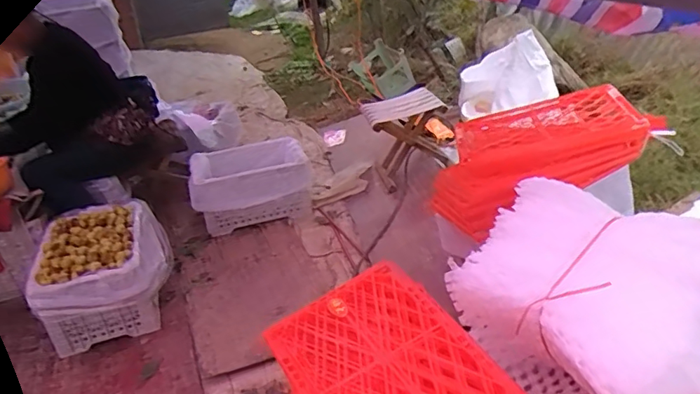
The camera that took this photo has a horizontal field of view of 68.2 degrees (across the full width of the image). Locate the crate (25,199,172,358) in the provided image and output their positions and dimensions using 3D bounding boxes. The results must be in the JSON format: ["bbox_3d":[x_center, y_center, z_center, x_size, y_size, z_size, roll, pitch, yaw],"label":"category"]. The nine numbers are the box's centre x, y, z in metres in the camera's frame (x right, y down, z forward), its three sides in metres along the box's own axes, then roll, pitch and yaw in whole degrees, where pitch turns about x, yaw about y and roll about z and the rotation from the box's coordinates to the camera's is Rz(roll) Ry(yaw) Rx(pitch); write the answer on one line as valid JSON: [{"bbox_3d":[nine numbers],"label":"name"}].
[{"bbox_3d":[-0.765,0.230,1.641,0.346,0.249,0.446,-12,29,-12],"label":"crate"}]

